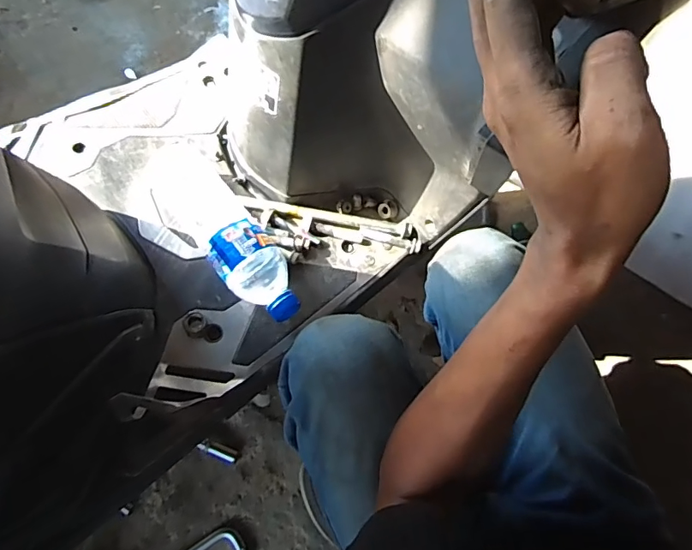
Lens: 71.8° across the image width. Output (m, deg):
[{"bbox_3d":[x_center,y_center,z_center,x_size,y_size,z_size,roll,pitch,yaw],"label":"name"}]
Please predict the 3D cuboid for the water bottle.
[{"bbox_3d":[-0.135,-0.050,0.521,0.072,0.064,0.238,-39,76,-13],"label":"water bottle"}]

